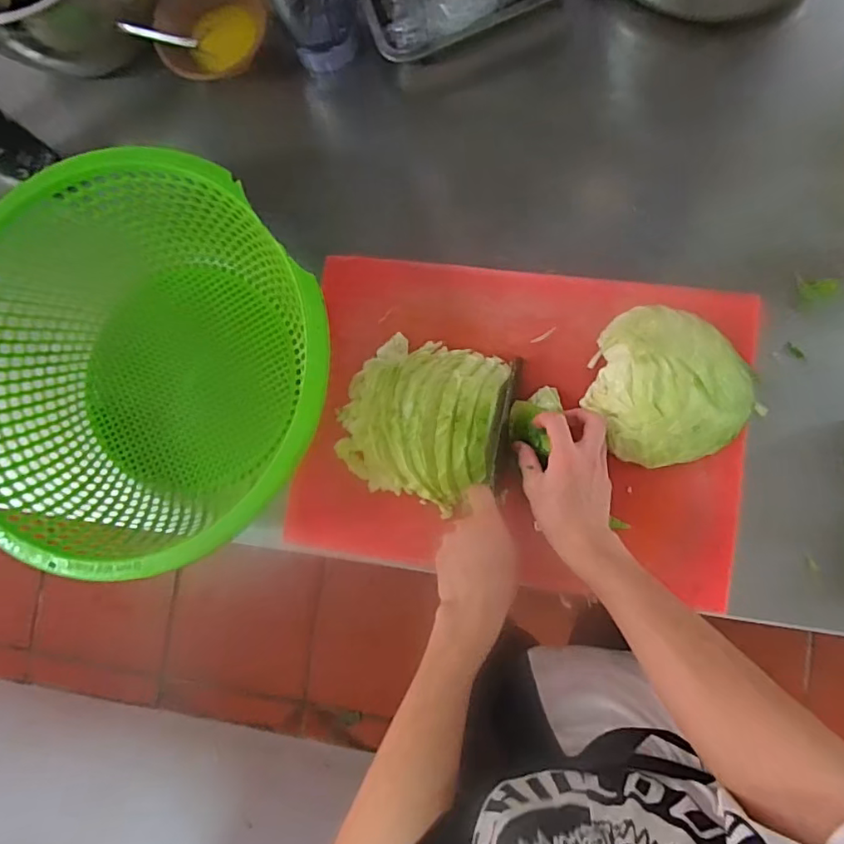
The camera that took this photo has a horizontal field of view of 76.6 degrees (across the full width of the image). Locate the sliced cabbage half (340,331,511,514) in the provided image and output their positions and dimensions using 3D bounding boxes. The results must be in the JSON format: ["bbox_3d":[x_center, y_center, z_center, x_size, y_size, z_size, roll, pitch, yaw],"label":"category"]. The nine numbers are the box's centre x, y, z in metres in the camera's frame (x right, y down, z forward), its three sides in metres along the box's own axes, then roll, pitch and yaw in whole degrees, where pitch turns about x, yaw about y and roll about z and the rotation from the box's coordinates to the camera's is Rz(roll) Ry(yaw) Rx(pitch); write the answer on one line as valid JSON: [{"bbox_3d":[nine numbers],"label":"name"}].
[{"bbox_3d":[-0.004,-0.004,0.588,0.179,0.070,0.177,14,88,8],"label":"sliced cabbage half"}]

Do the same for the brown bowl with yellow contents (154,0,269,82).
[{"bbox_3d":[-0.267,-0.506,0.678,0.146,0.041,0.122,-24,84,5],"label":"brown bowl with yellow contents"}]

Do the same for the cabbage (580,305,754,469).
[{"bbox_3d":[0.242,-0.036,0.543,0.143,0.094,0.165,-34,83,4],"label":"cabbage"}]

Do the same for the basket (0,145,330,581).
[{"bbox_3d":[-0.310,-0.060,0.610,0.400,0.176,0.429,0,86,7],"label":"basket"}]

